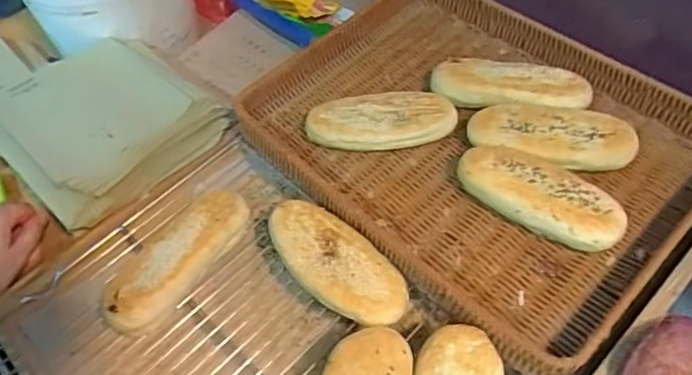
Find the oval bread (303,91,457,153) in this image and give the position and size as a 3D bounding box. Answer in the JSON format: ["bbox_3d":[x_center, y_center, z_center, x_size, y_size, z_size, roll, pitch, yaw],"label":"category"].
[{"bbox_3d":[0.036,-0.065,0.578,0.147,0.034,0.059,-3,54,4],"label":"oval bread"}]

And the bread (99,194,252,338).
[{"bbox_3d":[-0.148,0.064,0.511,0.058,0.044,0.152,30,62,24],"label":"bread"}]

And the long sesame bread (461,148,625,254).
[{"bbox_3d":[0.173,0.008,0.508,0.144,0.041,0.066,24,60,21],"label":"long sesame bread"}]

